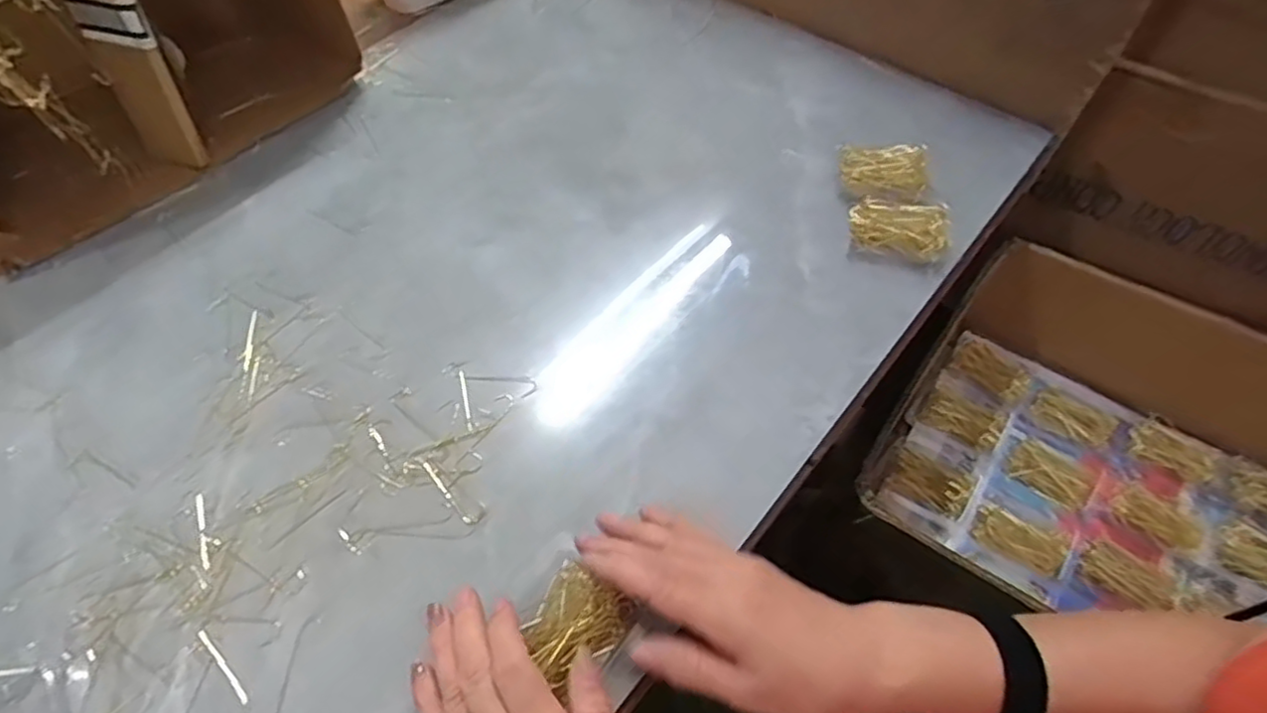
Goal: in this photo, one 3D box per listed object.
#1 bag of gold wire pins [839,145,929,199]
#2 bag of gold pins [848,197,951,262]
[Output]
[{"bbox_3d":[0.211,-0.159,0.550,0.068,0.020,0.050,9,56,6],"label":"bag of gold wire pins"},{"bbox_3d":[0.209,-0.103,0.517,0.074,0.024,0.045,13,57,8],"label":"bag of gold pins"}]

